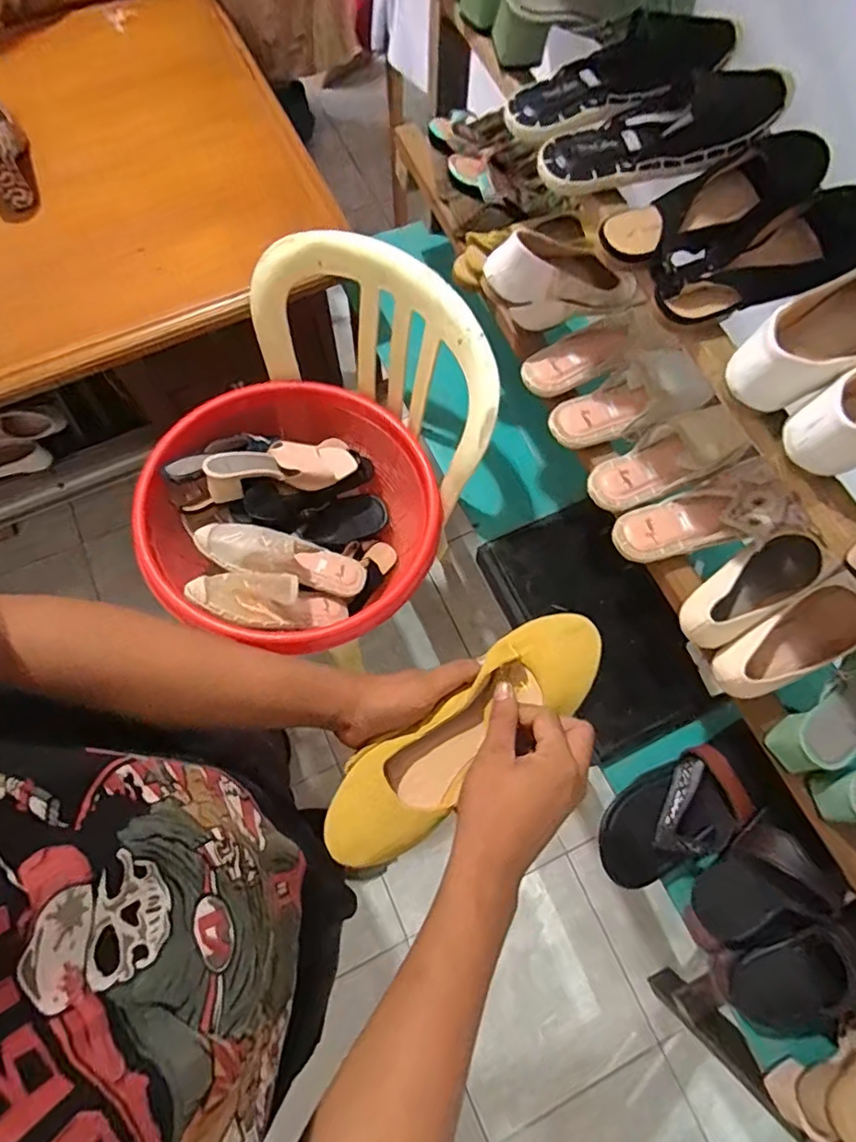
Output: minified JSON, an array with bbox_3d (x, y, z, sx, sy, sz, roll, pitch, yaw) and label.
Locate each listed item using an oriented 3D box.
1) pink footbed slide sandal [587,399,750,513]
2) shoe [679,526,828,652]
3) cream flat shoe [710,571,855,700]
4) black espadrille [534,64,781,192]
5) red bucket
[{"bbox_3d":[0.299,-0.143,0.700,0.215,0.053,0.085,-29,74,-11],"label":"pink footbed slide sandal"},{"bbox_3d":[0.367,0.013,0.657,0.199,0.064,0.083,-28,74,-11],"label":"shoe"},{"bbox_3d":[0.397,0.073,0.636,0.202,0.053,0.080,-23,73,-9],"label":"cream flat shoe"},{"bbox_3d":[0.210,-0.423,0.551,0.210,0.050,0.085,-12,72,-6],"label":"black espadrille"},{"bbox_3d":[-0.205,-0.100,0.961,0.439,0.193,0.406,1,71,-2],"label":"red bucket"}]

